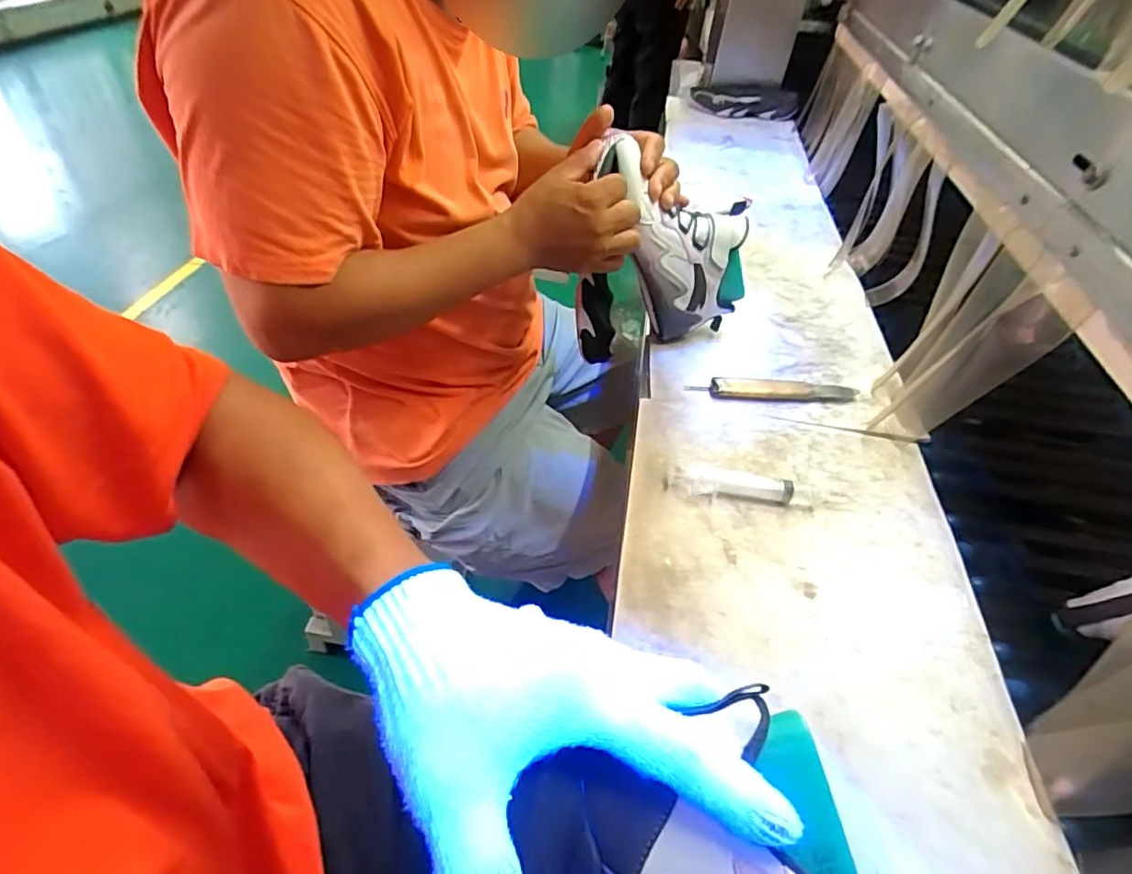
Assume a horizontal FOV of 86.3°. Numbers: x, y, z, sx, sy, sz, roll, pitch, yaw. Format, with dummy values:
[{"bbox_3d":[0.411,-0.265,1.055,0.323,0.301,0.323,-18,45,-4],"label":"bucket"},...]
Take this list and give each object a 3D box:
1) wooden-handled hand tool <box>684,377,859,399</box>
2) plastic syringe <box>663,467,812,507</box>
[{"bbox_3d":[0.234,-0.054,0.678,0.192,0.012,0.025,2,44,-5],"label":"wooden-handled hand tool"},{"bbox_3d":[0.162,0.044,0.562,0.137,0.020,0.027,5,44,-2],"label":"plastic syringe"}]

